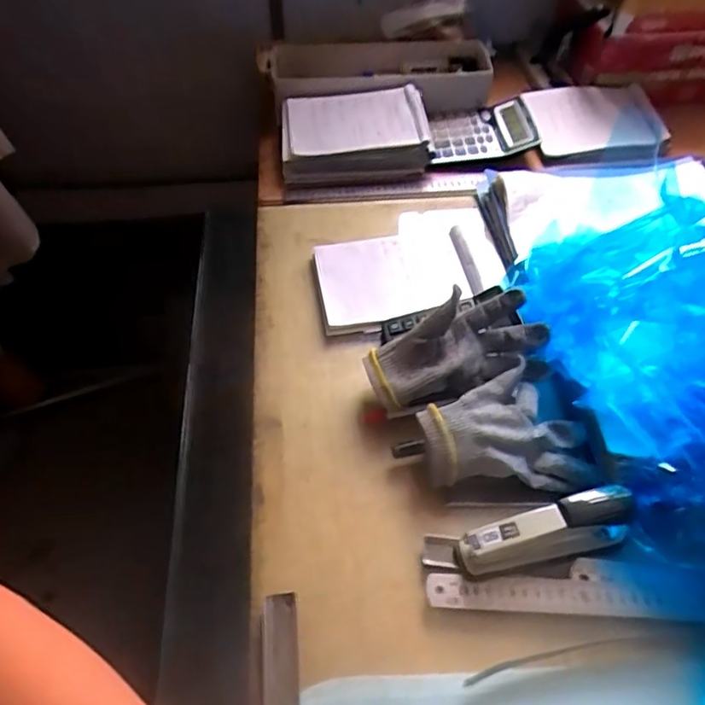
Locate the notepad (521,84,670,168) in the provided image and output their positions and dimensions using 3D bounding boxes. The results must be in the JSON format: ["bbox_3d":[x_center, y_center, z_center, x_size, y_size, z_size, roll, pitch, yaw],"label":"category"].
[{"bbox_3d":[0.391,-0.379,0.986,0.204,0.024,0.185,-2,51,-2],"label":"notepad"}]

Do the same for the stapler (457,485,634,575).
[{"bbox_3d":[0.168,0.153,0.521,0.154,0.053,0.036,-11,51,-9],"label":"stapler"}]

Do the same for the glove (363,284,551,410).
[{"bbox_3d":[0.103,-0.004,0.605,0.174,0.064,0.079,-10,51,-8],"label":"glove"}]

